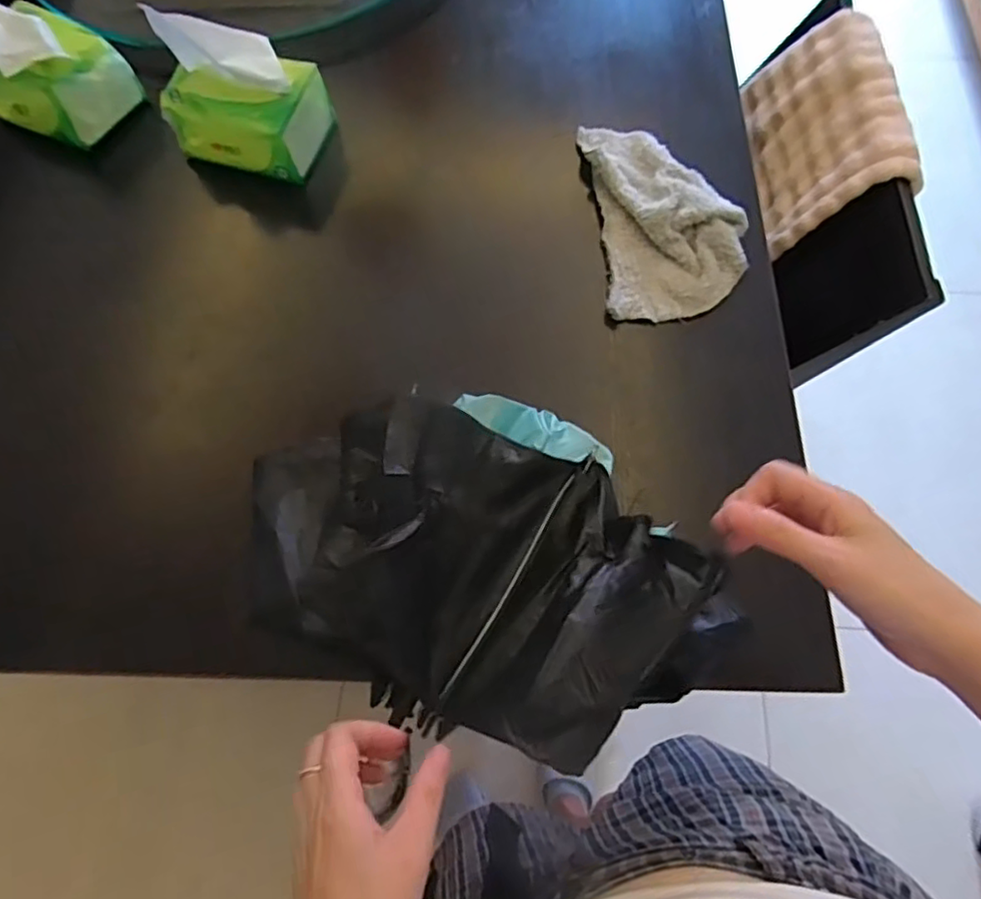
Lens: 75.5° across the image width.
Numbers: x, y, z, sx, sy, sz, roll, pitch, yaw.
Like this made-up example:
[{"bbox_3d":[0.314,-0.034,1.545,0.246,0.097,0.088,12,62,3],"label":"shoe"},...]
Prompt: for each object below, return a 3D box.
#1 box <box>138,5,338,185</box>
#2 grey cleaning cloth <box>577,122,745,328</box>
[{"bbox_3d":[-0.241,-0.334,0.597,0.146,0.109,0.087,8,67,3],"label":"box"},{"bbox_3d":[0.166,-0.228,0.596,0.134,0.035,0.231,-4,67,-2],"label":"grey cleaning cloth"}]

